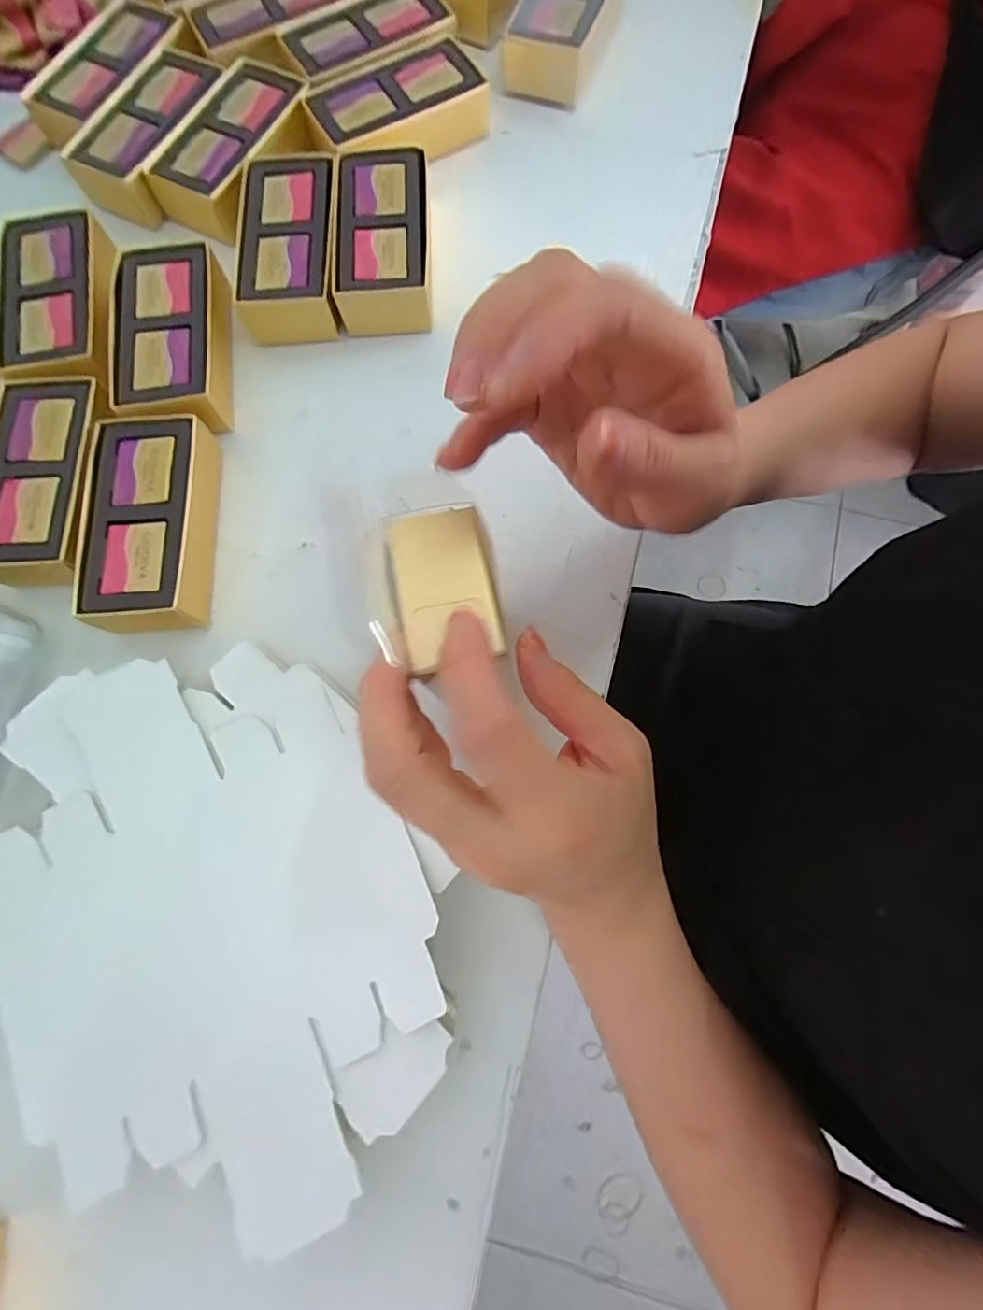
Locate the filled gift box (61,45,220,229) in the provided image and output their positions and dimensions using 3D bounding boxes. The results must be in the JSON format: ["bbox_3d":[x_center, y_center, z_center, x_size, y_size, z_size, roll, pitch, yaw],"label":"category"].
[{"bbox_3d":[-0.231,-0.359,0.373,0.052,0.031,0.117,24,78,7],"label":"filled gift box"}]

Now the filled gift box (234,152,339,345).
[{"bbox_3d":[-0.128,-0.261,0.346,0.055,0.031,0.116,-3,76,0],"label":"filled gift box"}]

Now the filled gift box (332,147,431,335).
[{"bbox_3d":[-0.069,-0.267,0.351,0.058,0.033,0.116,-4,76,0],"label":"filled gift box"}]

